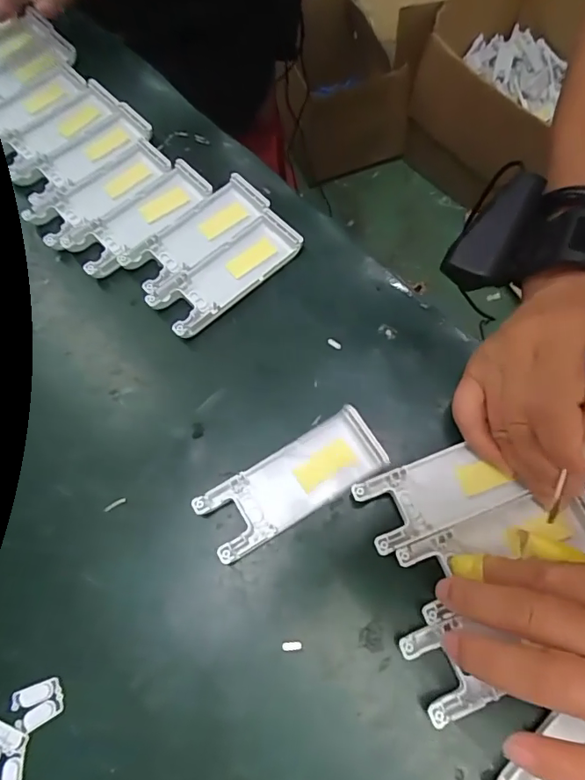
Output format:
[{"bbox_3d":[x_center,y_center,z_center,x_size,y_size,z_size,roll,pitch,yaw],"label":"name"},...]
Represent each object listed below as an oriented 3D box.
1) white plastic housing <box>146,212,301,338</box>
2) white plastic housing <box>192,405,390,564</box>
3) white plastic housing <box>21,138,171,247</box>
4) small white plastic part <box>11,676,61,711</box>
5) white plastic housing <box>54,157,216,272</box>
[{"bbox_3d":[-0.044,-0.078,0.328,0.104,0.009,0.039,-39,71,-13],"label":"white plastic housing"},{"bbox_3d":[0.000,0.051,0.277,0.104,0.009,0.041,-29,69,-10],"label":"white plastic housing"},{"bbox_3d":[-0.141,-0.145,0.360,0.104,0.009,0.041,-41,71,-14],"label":"white plastic housing"},{"bbox_3d":[-0.128,0.151,0.245,0.023,0.004,0.009,-19,68,-5],"label":"small white plastic part"},{"bbox_3d":[-0.108,-0.122,0.348,0.102,0.009,0.042,-41,71,-14],"label":"white plastic housing"}]

